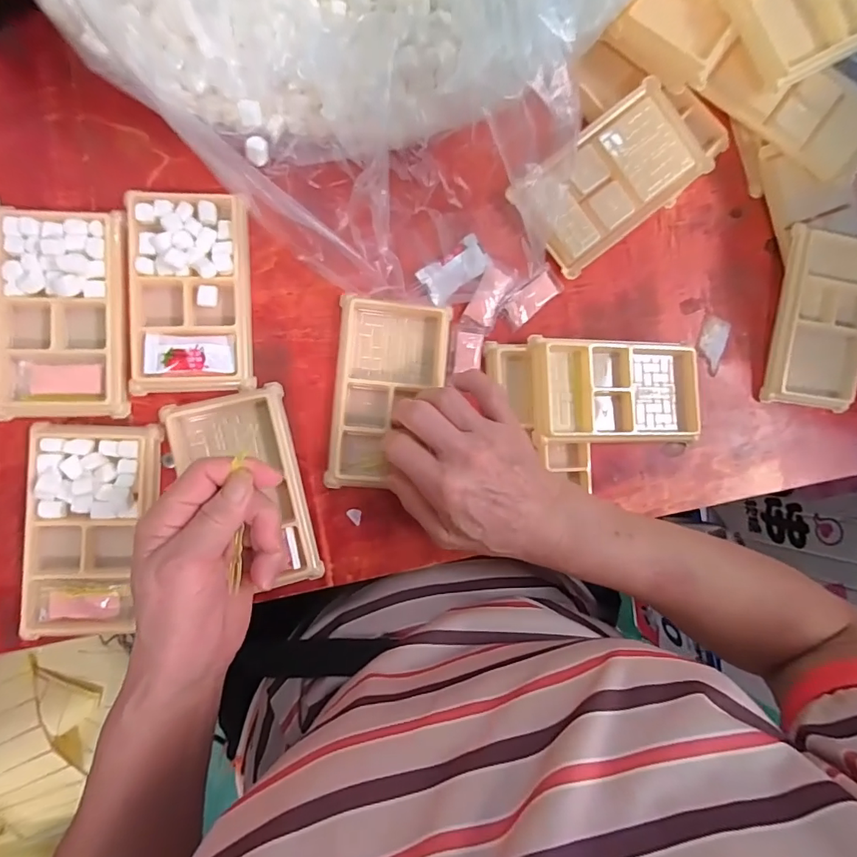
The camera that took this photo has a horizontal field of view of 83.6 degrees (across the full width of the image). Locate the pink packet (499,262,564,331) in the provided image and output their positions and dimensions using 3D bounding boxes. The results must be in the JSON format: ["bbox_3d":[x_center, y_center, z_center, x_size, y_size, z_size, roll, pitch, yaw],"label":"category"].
[{"bbox_3d":[0.079,-0.100,0.364,0.053,0.004,0.022,-40,94,-7],"label":"pink packet"}]

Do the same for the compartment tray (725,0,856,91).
[{"bbox_3d":[0.290,-0.308,0.349,0.134,0.015,0.079,-29,91,-6],"label":"compartment tray"}]

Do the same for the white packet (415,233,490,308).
[{"bbox_3d":[0.020,-0.117,0.352,0.057,0.009,0.028,-39,94,-7],"label":"white packet"}]

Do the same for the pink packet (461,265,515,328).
[{"bbox_3d":[0.046,-0.100,0.358,0.022,0.004,0.047,27,85,-7],"label":"pink packet"}]

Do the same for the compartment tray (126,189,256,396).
[{"bbox_3d":[-0.162,-0.094,0.326,0.076,0.014,0.136,-2,89,-8],"label":"compartment tray"}]

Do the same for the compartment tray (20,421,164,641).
[{"bbox_3d":[-0.219,0.067,0.311,0.075,0.015,0.139,1,88,-8],"label":"compartment tray"}]

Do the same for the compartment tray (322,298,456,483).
[{"bbox_3d":[-0.027,-0.024,0.347,0.079,0.012,0.132,5,88,-8],"label":"compartment tray"}]

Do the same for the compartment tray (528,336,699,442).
[{"bbox_3d":[0.142,-0.027,0.362,0.133,0.023,0.074,1,88,-8],"label":"compartment tray"}]

